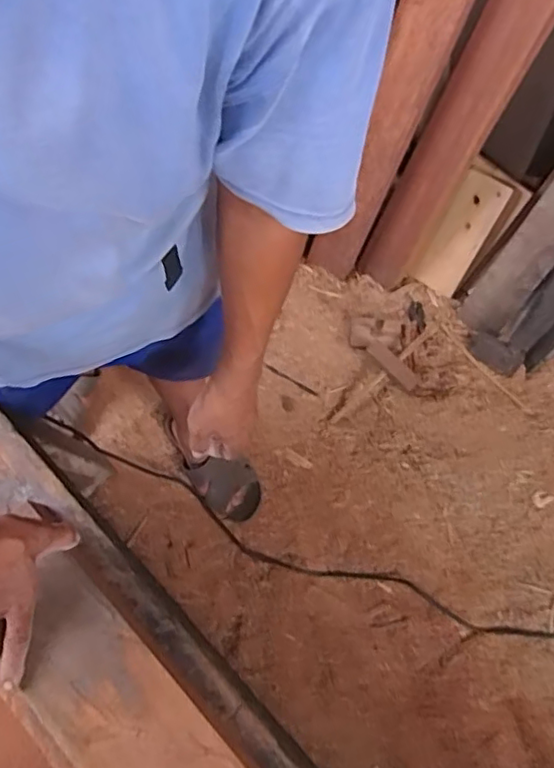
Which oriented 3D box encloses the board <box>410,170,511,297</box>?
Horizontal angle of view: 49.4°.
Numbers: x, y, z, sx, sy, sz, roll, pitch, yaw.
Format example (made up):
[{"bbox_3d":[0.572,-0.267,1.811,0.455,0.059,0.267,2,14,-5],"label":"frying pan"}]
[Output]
[{"bbox_3d":[0.410,-0.334,1.357,0.108,0.268,0.030,31,31,8],"label":"board"}]

